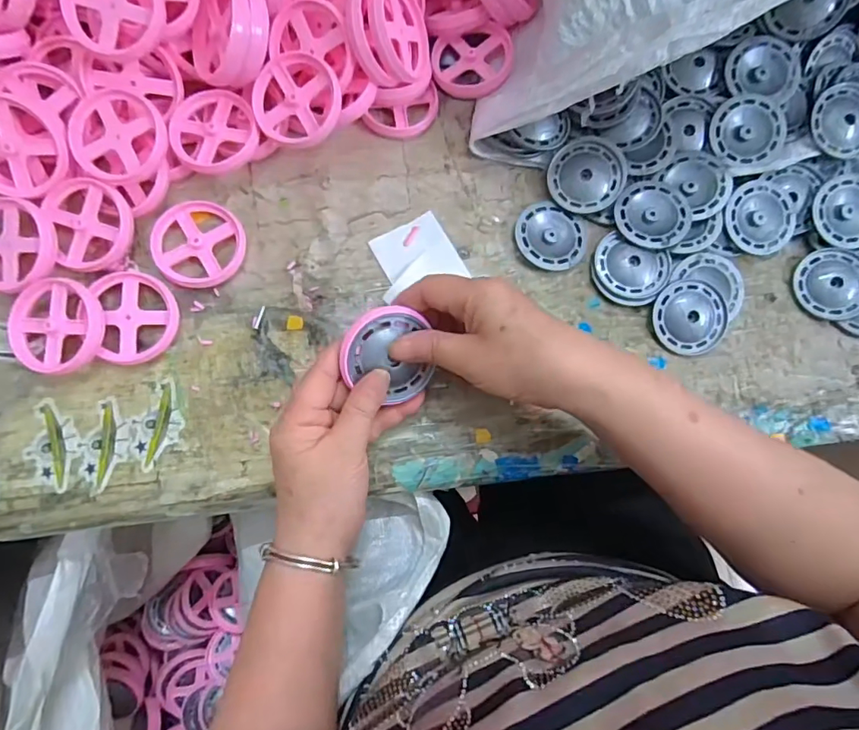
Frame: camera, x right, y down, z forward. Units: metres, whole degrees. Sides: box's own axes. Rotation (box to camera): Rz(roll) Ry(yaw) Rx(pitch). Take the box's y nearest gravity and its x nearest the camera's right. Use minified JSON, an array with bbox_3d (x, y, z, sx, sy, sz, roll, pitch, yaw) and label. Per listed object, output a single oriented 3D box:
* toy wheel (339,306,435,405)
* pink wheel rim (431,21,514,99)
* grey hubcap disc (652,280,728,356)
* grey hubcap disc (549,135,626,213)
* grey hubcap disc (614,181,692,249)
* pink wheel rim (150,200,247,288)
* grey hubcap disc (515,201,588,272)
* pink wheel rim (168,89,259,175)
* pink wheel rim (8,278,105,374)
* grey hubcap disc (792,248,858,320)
[{"bbox_3d":[-0.027,-0.007,0.316,0.054,0.014,0.058,-12,109,-17],"label":"toy wheel"},{"bbox_3d":[0.036,-0.239,0.394,0.062,0.015,0.056,8,83,10],"label":"pink wheel rim"},{"bbox_3d":[0.198,-0.036,0.377,0.053,0.008,0.055,0,86,-5],"label":"grey hubcap disc"},{"bbox_3d":[0.124,-0.150,0.390,0.057,0.014,0.057,1,78,-4],"label":"grey hubcap disc"},{"bbox_3d":[0.174,-0.117,0.383,0.055,0.007,0.055,1,78,-4],"label":"grey hubcap disc"},{"bbox_3d":[-0.168,-0.088,0.361,0.063,0.012,0.063,1,78,-4],"label":"pink wheel rim"},{"bbox_3d":[0.095,-0.100,0.386,0.055,0.014,0.055,1,78,-4],"label":"grey hubcap disc"},{"bbox_3d":[-0.157,-0.175,0.363,0.061,0.018,0.066,-11,79,-7],"label":"pink wheel rim"},{"bbox_3d":[-0.253,-0.027,0.336,0.061,0.018,0.060,43,78,5],"label":"pink wheel rim"},{"bbox_3d":[0.321,-0.064,0.393,0.053,0.012,0.055,-16,87,-6],"label":"grey hubcap disc"}]

